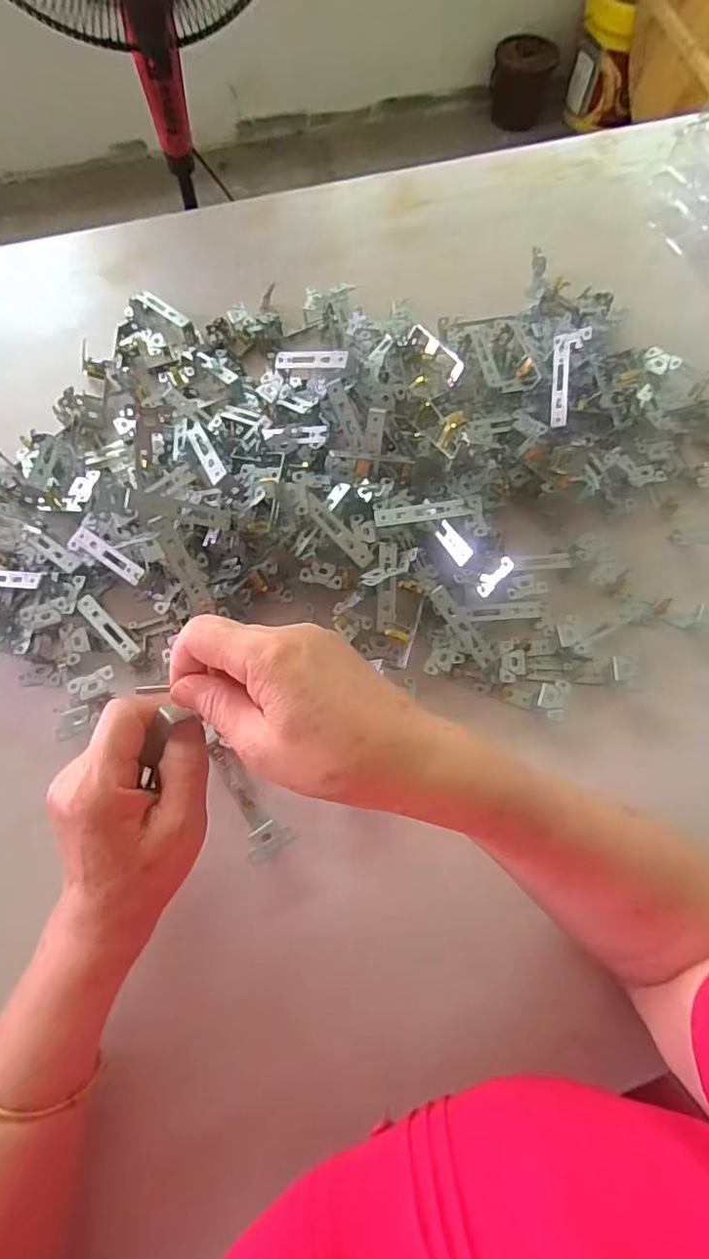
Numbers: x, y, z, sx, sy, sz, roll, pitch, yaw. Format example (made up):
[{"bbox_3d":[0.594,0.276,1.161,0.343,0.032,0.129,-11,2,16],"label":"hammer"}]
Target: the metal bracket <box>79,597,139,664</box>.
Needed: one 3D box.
[{"bbox_3d":[-0.190,-0.001,0.423,0.068,0.005,0.014,42,52,18],"label":"metal bracket"}]

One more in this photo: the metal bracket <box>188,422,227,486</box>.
[{"bbox_3d":[-0.108,-0.129,0.399,0.013,0.004,0.061,-24,62,-13],"label":"metal bracket"}]

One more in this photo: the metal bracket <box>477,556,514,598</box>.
[{"bbox_3d":[0.103,-0.039,0.405,0.015,0.034,0.008,50,32,16],"label":"metal bracket"}]

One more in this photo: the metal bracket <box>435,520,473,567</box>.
[{"bbox_3d":[0.073,-0.064,0.407,0.015,0.004,0.038,-42,58,14],"label":"metal bracket"}]

